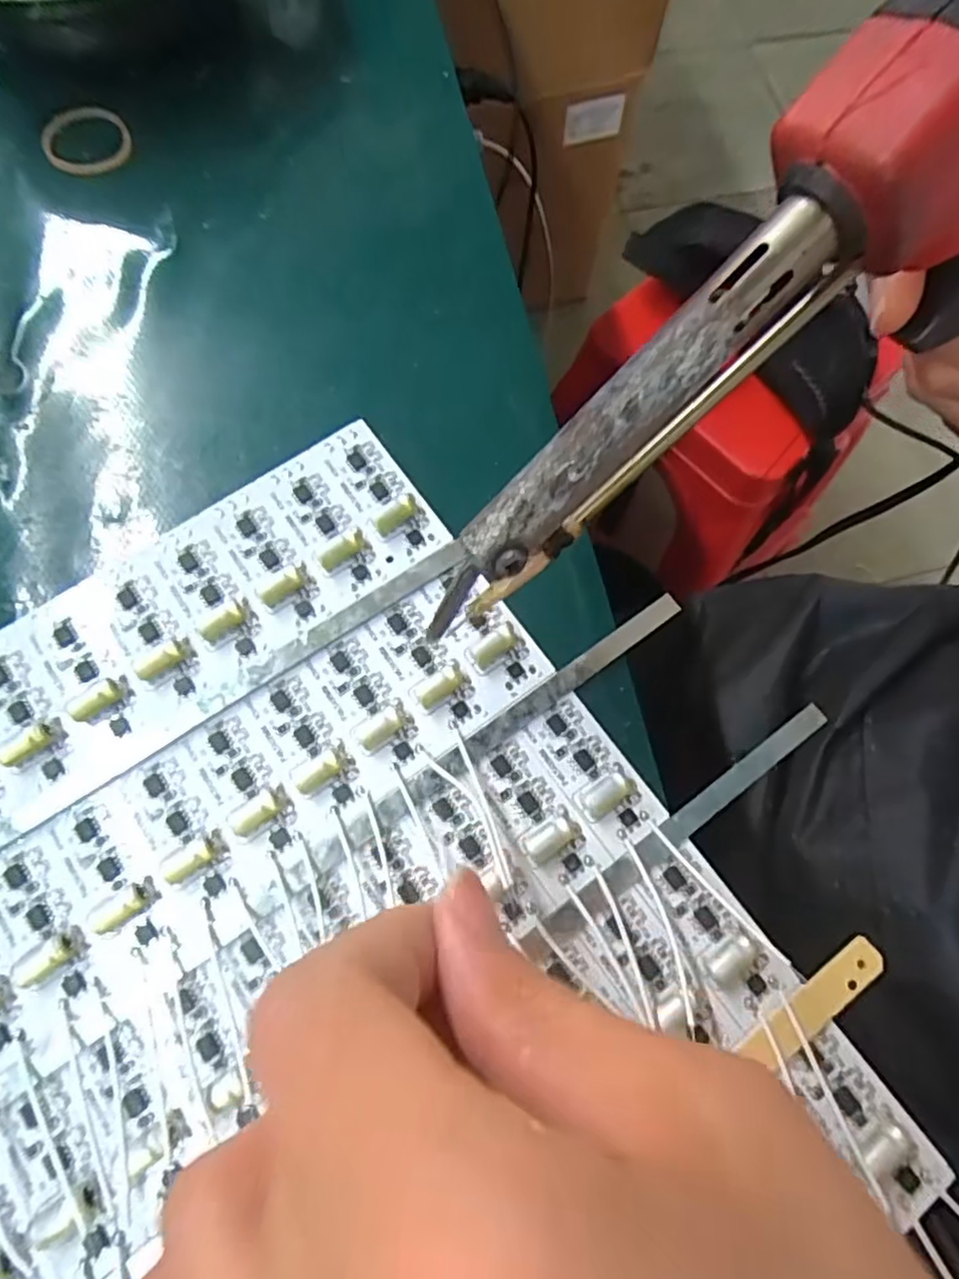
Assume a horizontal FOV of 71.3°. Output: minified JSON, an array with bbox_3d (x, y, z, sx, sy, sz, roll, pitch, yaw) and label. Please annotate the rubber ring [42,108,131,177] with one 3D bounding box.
[{"bbox_3d":[-0.137,-0.174,0.233,0.029,0.004,0.028,0,71,-1],"label":"rubber ring"}]

